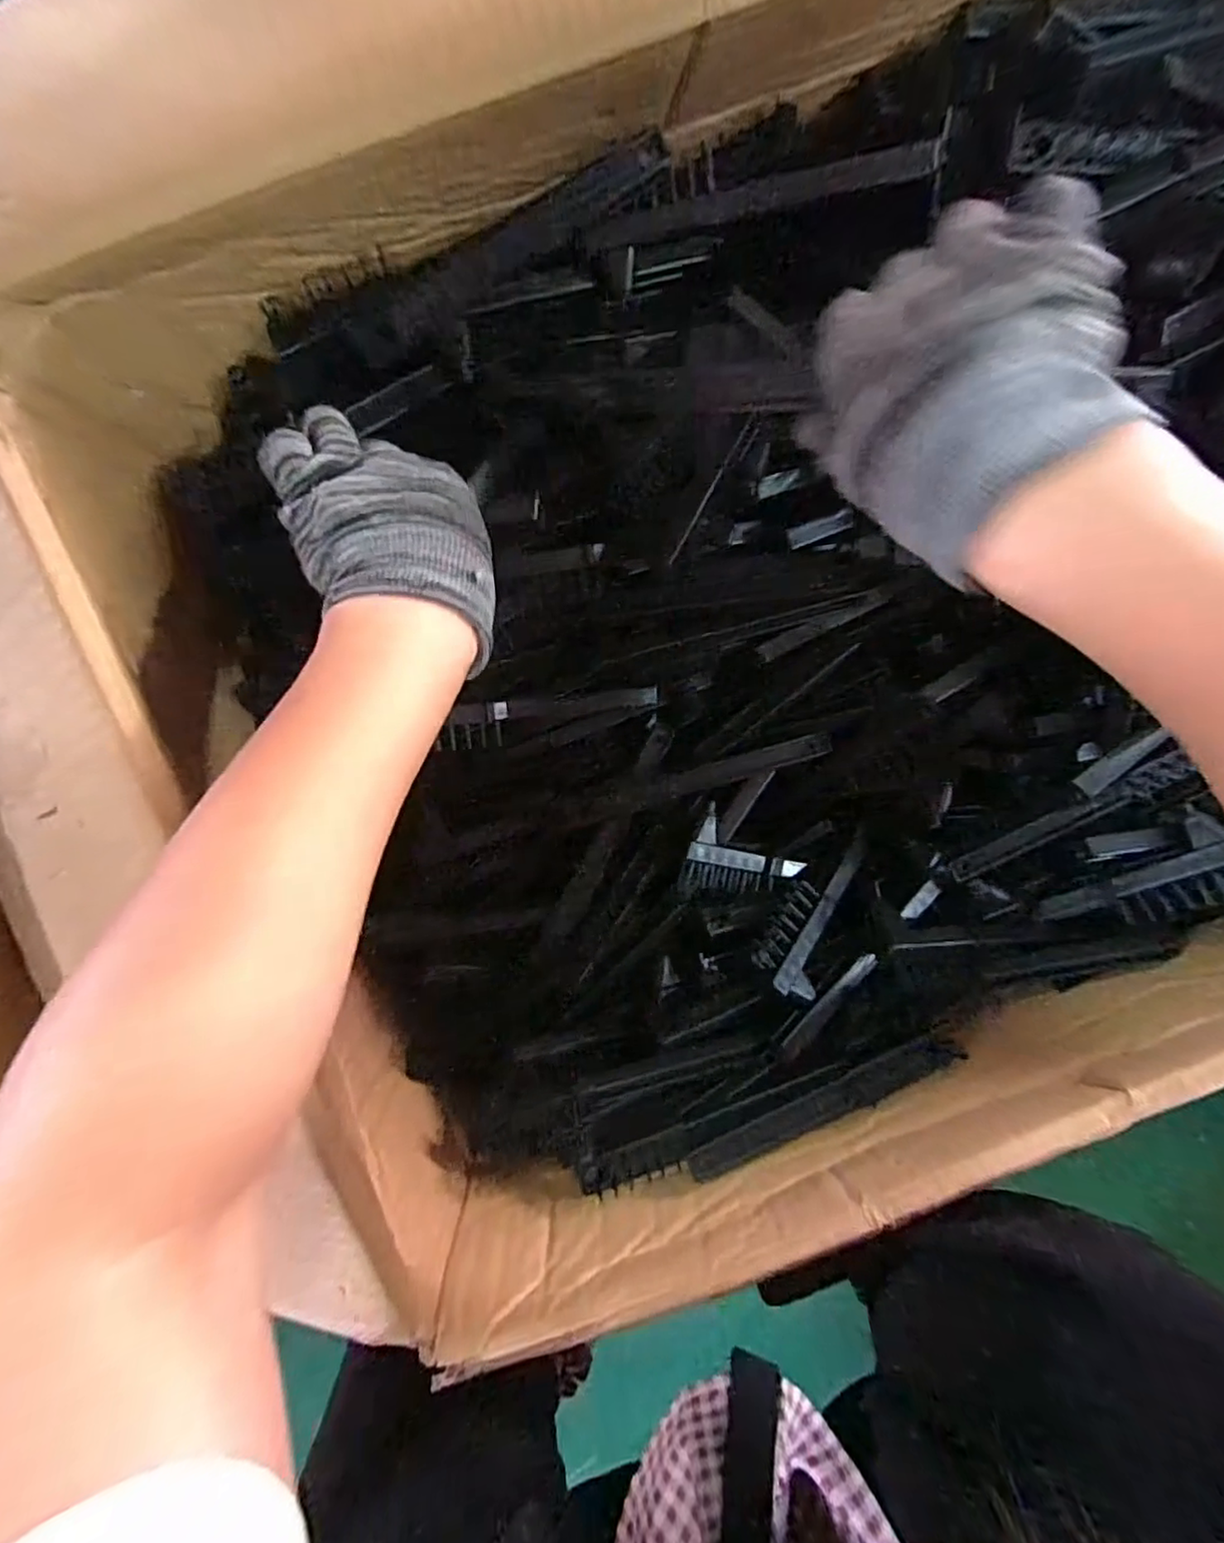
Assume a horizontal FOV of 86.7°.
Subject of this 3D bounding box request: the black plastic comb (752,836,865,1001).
[{"bbox_3d":[0.135,0.094,0.428,0.045,0.014,0.114,44,68,-8],"label":"black plastic comb"}]

